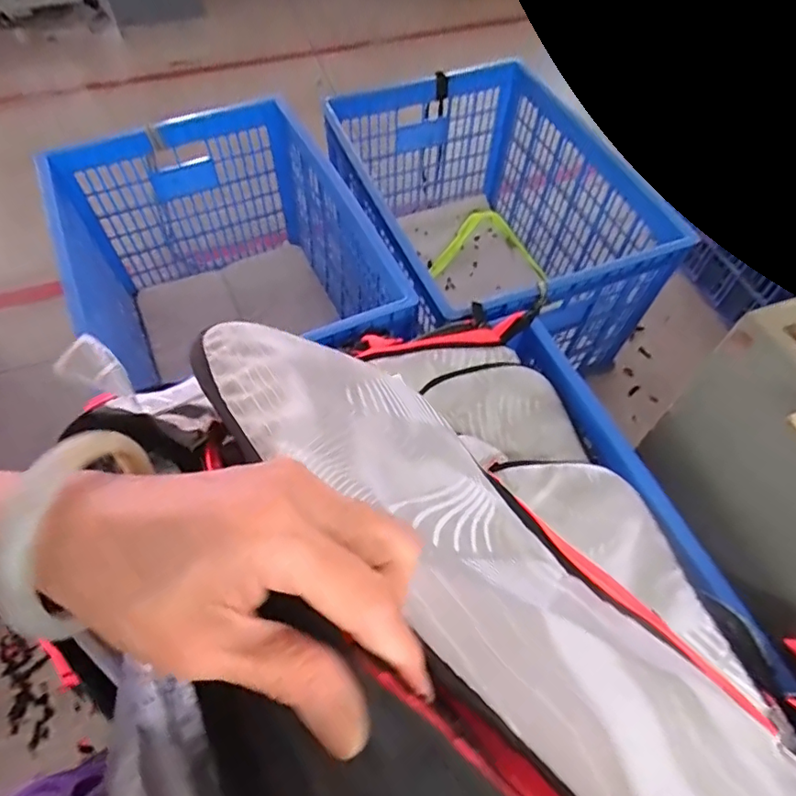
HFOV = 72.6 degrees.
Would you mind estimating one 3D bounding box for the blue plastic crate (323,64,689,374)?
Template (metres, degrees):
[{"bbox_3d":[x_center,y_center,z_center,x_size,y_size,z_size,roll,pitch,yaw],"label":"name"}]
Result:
[{"bbox_3d":[0.238,-0.440,1.533,0.631,0.484,0.796,-21,60,-13],"label":"blue plastic crate"}]

